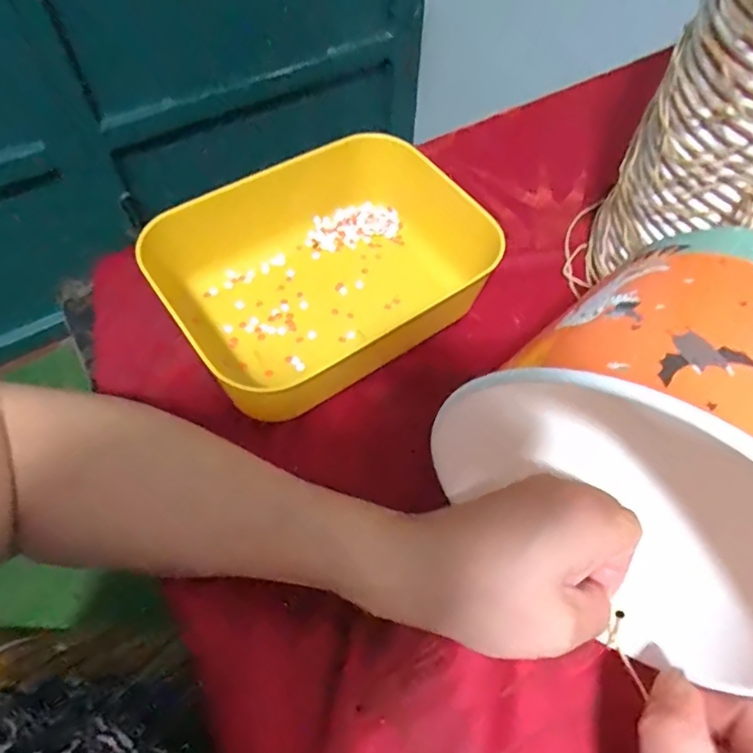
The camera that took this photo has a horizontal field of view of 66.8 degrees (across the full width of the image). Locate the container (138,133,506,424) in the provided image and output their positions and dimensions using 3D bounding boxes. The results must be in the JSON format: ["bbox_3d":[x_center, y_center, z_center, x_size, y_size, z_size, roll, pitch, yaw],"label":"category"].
[{"bbox_3d":[-0.023,-0.069,0.361,0.210,0.059,0.146,-32,65,-19],"label":"container"}]

